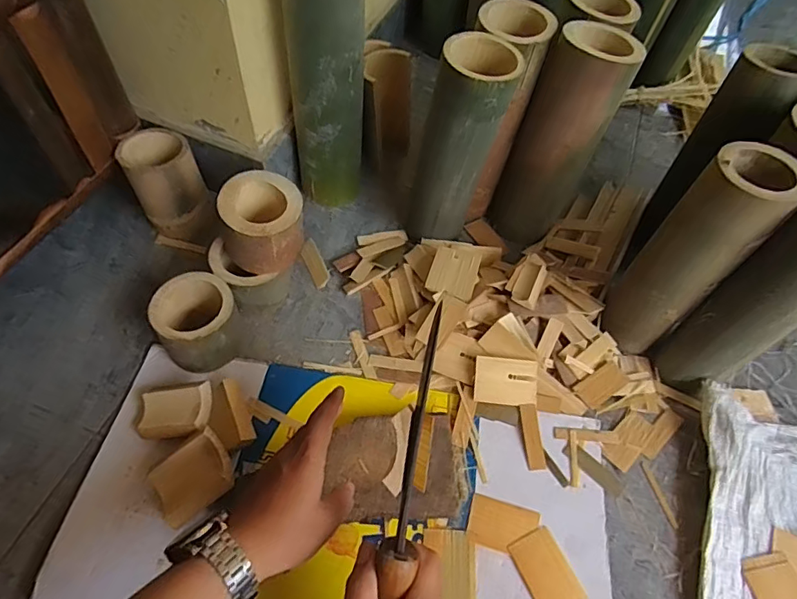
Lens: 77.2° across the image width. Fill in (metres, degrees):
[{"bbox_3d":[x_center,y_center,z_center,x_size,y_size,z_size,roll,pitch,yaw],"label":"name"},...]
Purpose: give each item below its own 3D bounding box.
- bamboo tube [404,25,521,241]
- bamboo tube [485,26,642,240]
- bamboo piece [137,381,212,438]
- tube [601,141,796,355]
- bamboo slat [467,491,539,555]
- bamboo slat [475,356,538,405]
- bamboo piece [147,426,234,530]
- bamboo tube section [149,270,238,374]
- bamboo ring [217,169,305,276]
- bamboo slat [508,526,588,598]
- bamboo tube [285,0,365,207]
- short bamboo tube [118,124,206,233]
[{"bbox_3d":[0.071,-0.181,0.612,0.094,0.249,0.077,16,56,6],"label":"bamboo tube"},{"bbox_3d":[0.196,-0.190,0.636,0.102,0.269,0.098,25,58,12],"label":"bamboo tube"},{"bbox_3d":[-0.238,0.120,0.531,0.080,0.019,0.052,-10,69,16],"label":"bamboo piece"},{"bbox_3d":[0.308,-0.040,0.538,0.079,0.250,0.079,-36,66,-25],"label":"tube"},{"bbox_3d":[0.108,0.234,0.516,0.069,0.004,0.048,17,56,7],"label":"bamboo slat"},{"bbox_3d":[0.126,0.095,0.581,0.071,0.004,0.052,5,86,-1],"label":"bamboo slat"},{"bbox_3d":[-0.202,0.175,0.492,0.077,0.020,0.064,-37,68,-2],"label":"bamboo piece"},{"bbox_3d":[-0.232,0.028,0.581,0.089,0.081,0.095,2,56,-3],"label":"bamboo tube section"},{"bbox_3d":[-0.158,-0.089,0.579,0.090,0.070,0.091,2,56,-3],"label":"bamboo ring"},{"bbox_3d":[0.147,0.268,0.494,0.050,0.004,0.072,-19,60,-17],"label":"bamboo slat"},{"bbox_3d":[-0.091,-0.268,0.641,0.091,0.316,0.082,-4,57,-8],"label":"bamboo tube"},{"bbox_3d":[-0.308,-0.149,0.673,0.083,0.128,0.088,-27,62,-21],"label":"short bamboo tube"}]

